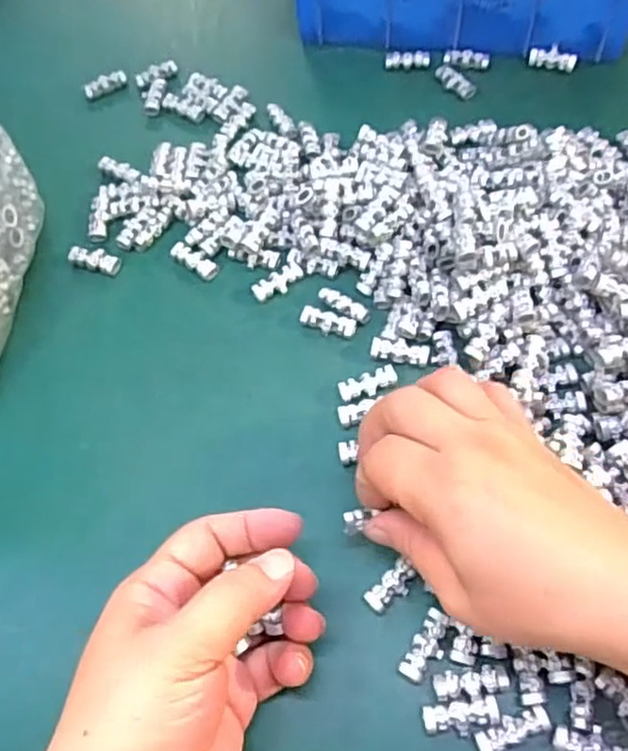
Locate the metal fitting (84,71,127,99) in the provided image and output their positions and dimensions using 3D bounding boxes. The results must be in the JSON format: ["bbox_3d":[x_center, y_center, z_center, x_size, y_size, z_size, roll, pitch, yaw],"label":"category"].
[{"bbox_3d":[-0.145,-0.202,0.464,0.031,0.010,0.010,-26,63,-10],"label":"metal fitting"}]

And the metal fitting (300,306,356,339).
[{"bbox_3d":[0.008,-0.028,0.358,0.030,0.007,0.011,18,64,13],"label":"metal fitting"}]

